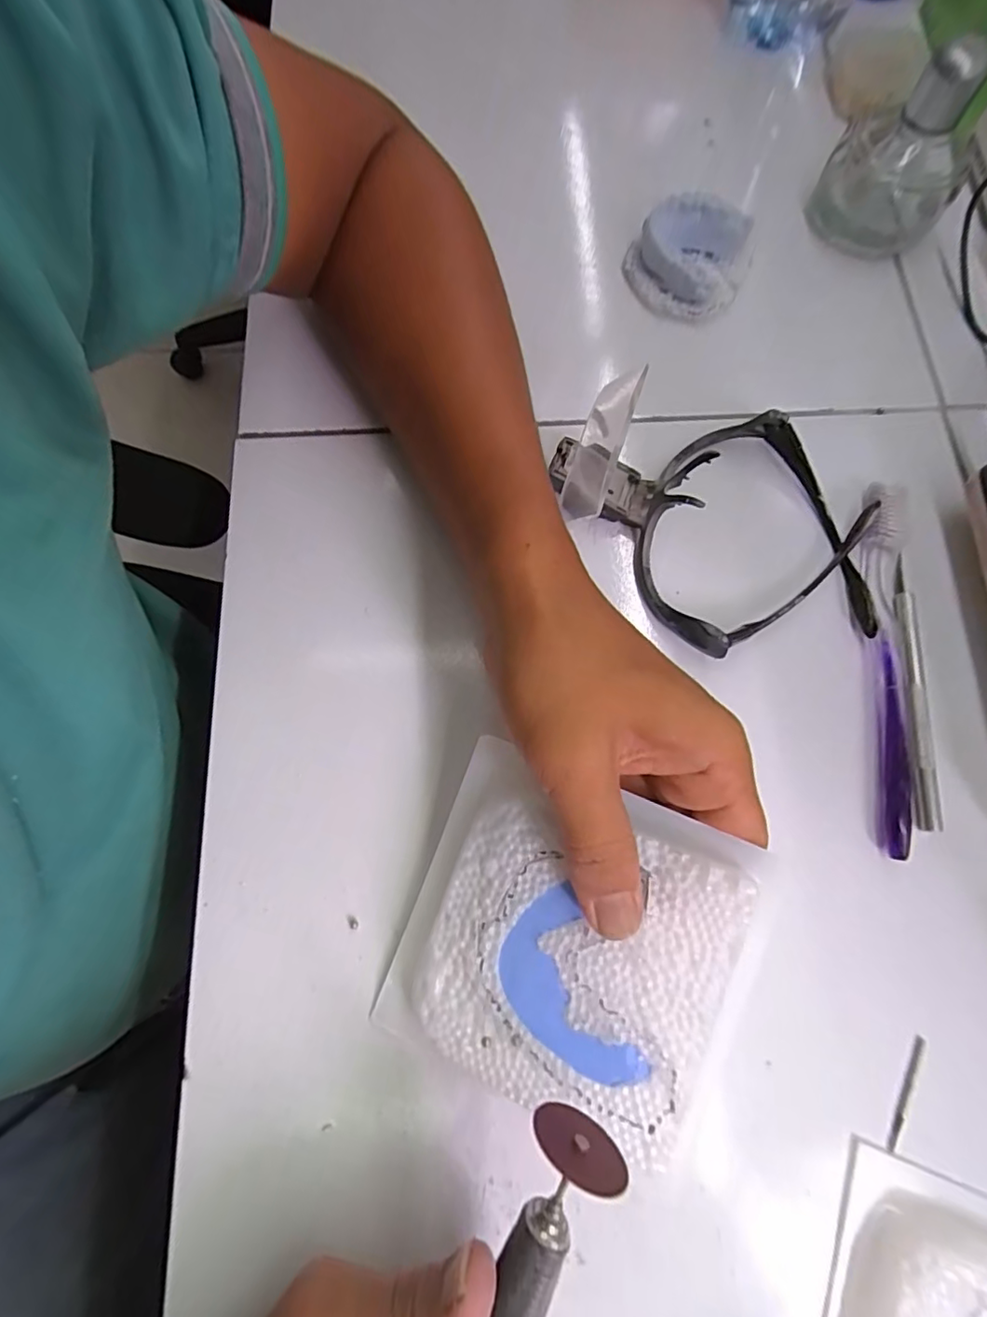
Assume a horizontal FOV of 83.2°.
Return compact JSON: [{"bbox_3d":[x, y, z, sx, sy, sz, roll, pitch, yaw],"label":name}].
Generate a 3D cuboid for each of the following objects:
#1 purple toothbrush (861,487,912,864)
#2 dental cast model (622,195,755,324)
[{"bbox_3d":[0.190,-0.002,0.269,0.022,0.009,0.186,12,75,4],"label":"purple toothbrush"},{"bbox_3d":[0.117,-0.240,0.334,0.067,0.022,0.070,0,74,0],"label":"dental cast model"}]

